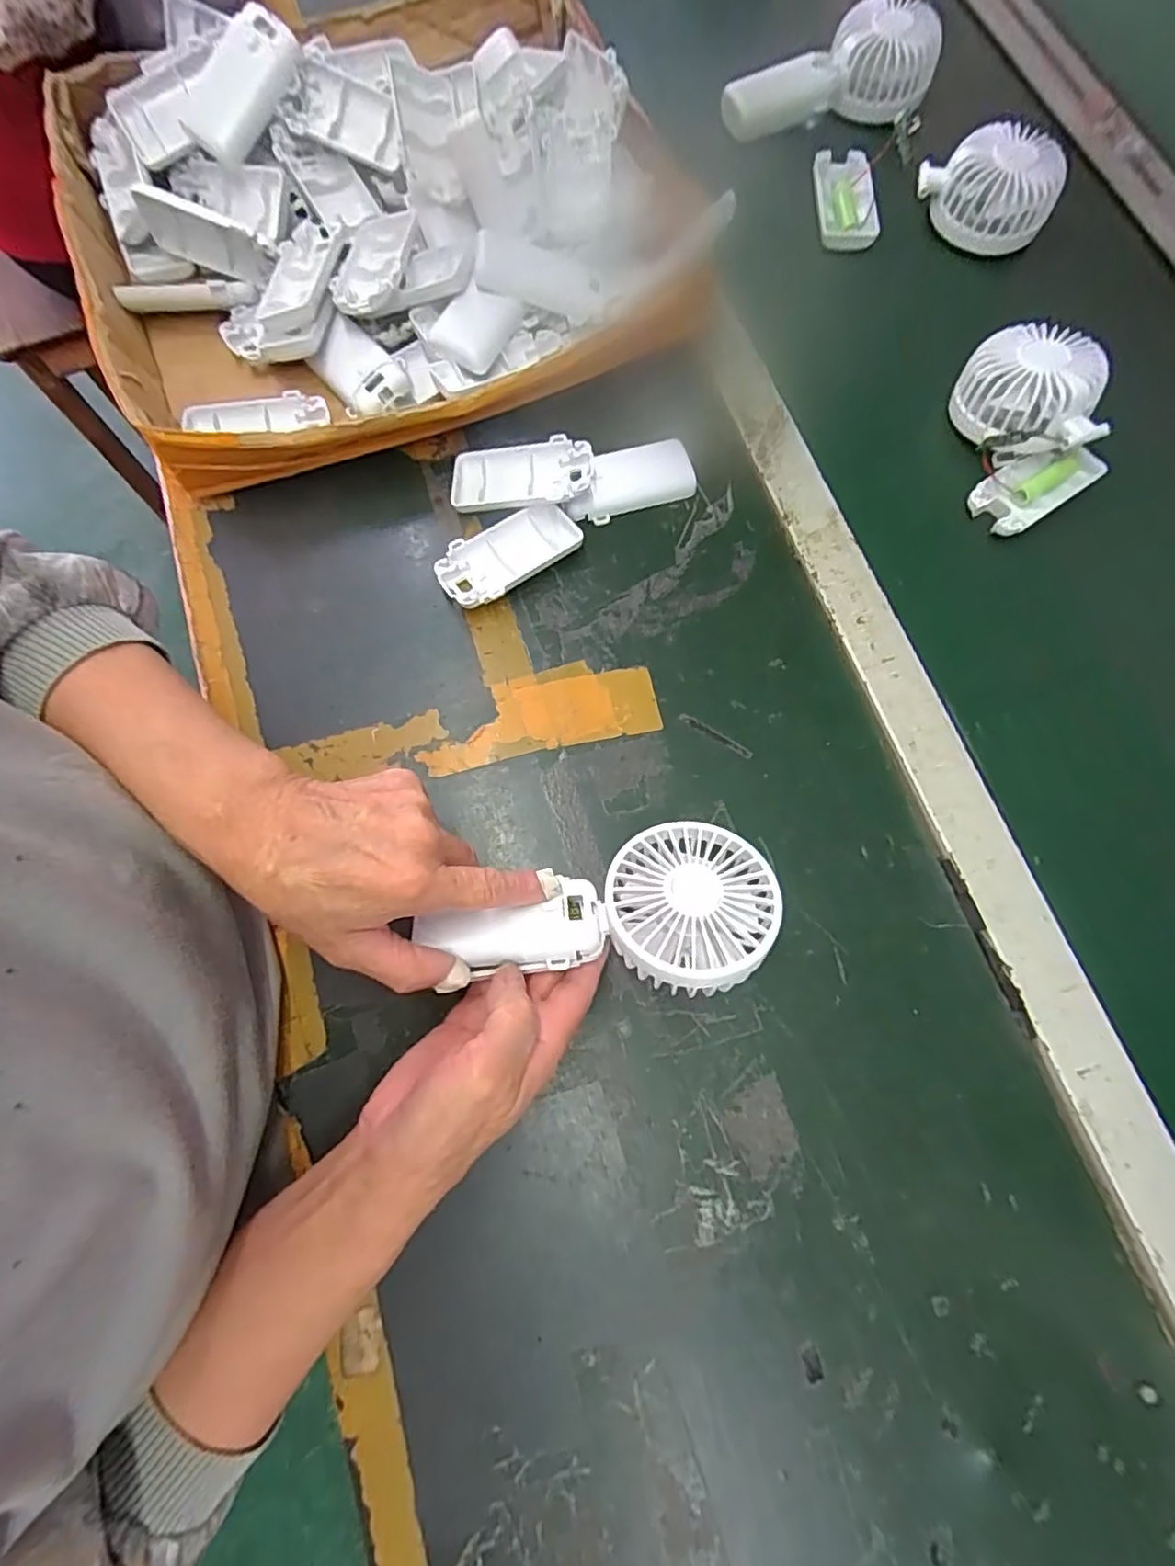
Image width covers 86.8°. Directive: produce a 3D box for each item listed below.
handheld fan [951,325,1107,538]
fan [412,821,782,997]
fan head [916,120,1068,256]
[{"bbox_3d":[0.305,-0.248,0.431,0.085,0.059,0.132,-13,75,-3],"label":"handheld fan"},{"bbox_3d":[0.009,0.069,0.316,0.173,0.034,0.082,-10,75,-3],"label":"fan"},{"bbox_3d":[0.316,-0.463,0.487,0.079,0.046,0.077,0,75,0],"label":"fan head"}]

